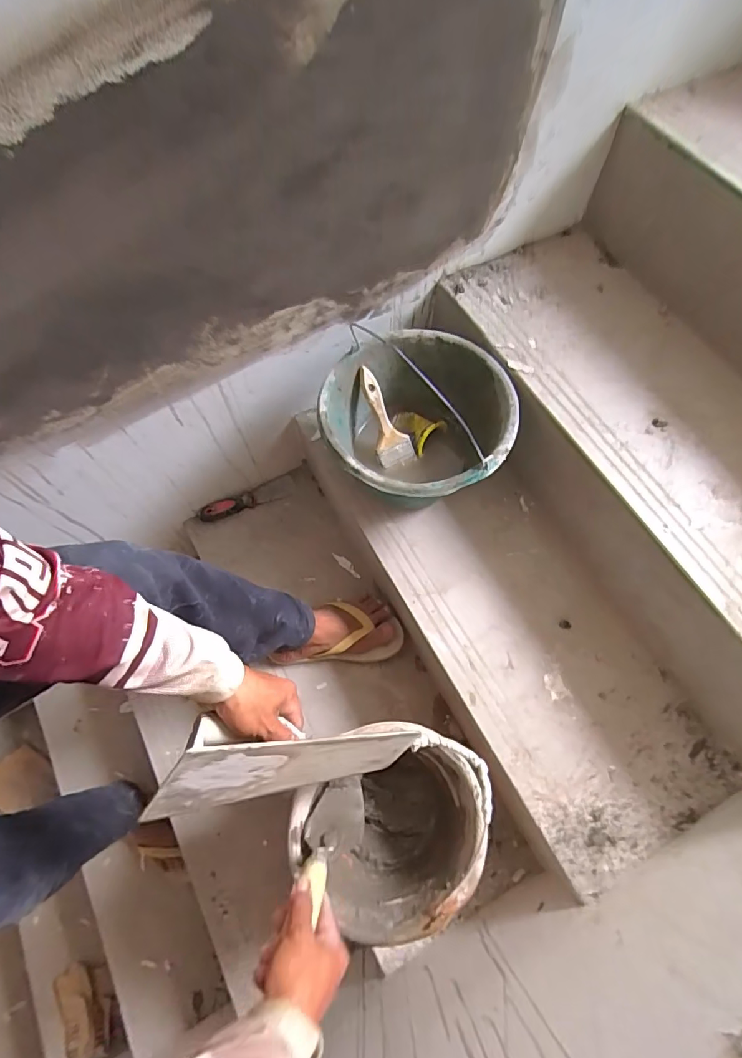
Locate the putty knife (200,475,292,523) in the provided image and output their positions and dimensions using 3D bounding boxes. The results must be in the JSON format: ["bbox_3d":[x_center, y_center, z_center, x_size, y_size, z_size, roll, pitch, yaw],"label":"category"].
[{"bbox_3d":[-0.252,-0.057,0.966,0.193,0.036,0.040,-25,70,-11],"label":"putty knife"}]

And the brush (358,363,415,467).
[{"bbox_3d":[0.019,-0.170,0.729,0.057,0.160,0.017,-30,29,-12],"label":"brush"}]

